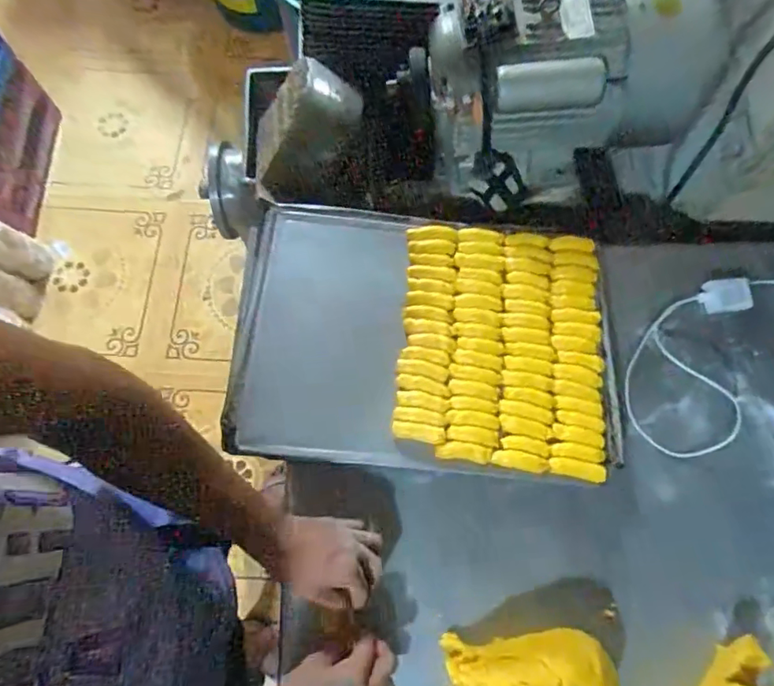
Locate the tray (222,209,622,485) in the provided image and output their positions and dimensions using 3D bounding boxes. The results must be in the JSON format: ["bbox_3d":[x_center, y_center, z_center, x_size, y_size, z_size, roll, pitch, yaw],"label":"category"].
[{"bbox_3d":[0.053,-0.007,0.668,0.479,0.029,0.339,4,72,1],"label":"tray"}]

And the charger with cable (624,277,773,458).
[{"bbox_3d":[0.486,0.007,0.731,0.352,0.043,0.183,-37,76,-12],"label":"charger with cable"}]

